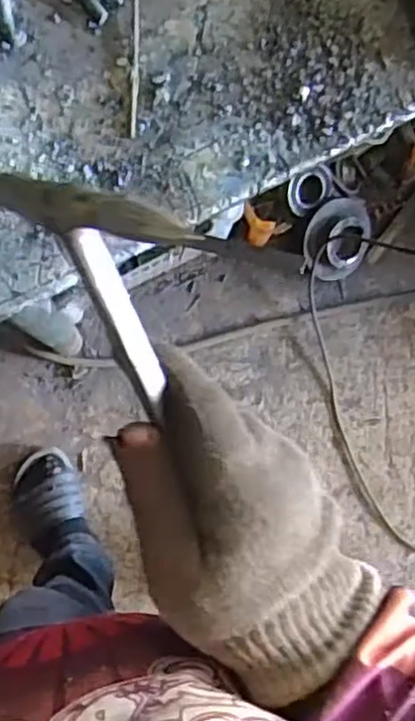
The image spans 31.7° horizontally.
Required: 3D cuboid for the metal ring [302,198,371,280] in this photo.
[{"bbox_3d":[0.214,-0.200,1.213,0.128,0.040,0.128,-9,117,-19],"label":"metal ring"}]

